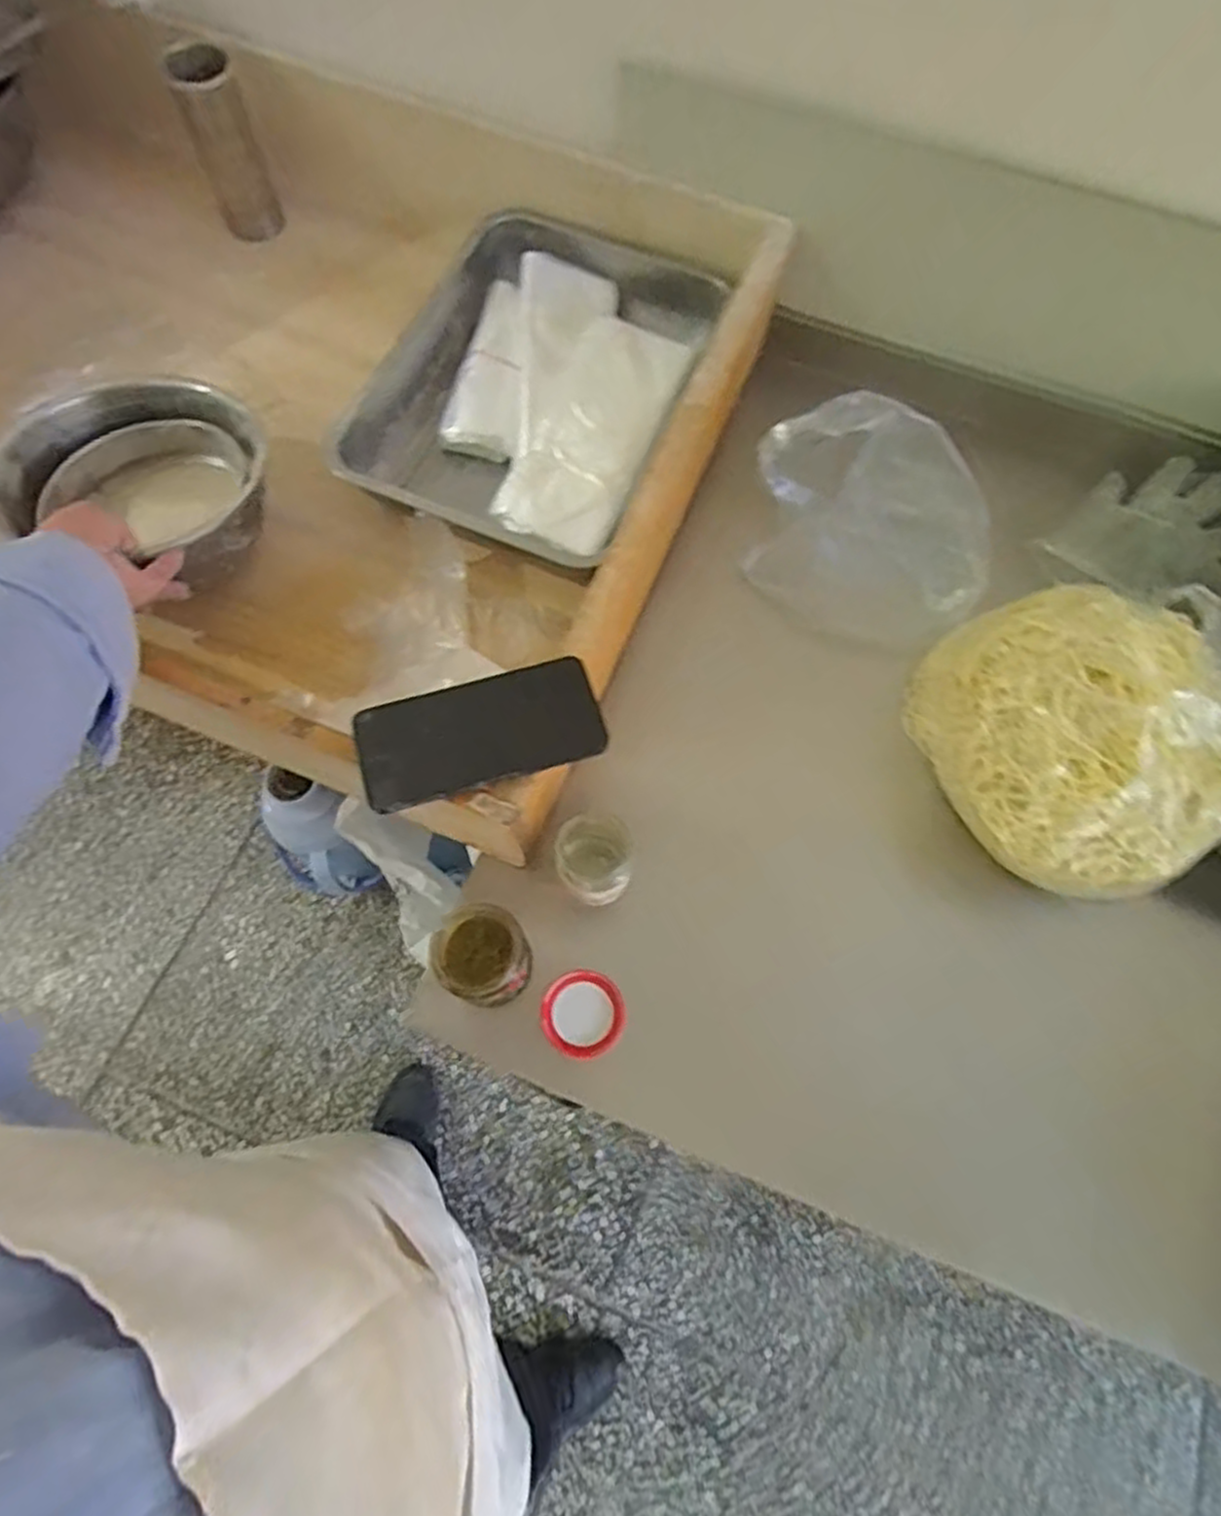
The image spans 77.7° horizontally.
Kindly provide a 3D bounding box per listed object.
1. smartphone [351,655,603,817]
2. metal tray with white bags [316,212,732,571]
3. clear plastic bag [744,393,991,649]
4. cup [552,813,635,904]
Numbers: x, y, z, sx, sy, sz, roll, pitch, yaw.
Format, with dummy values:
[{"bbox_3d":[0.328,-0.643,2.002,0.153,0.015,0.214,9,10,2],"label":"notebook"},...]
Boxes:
[{"bbox_3d":[-0.090,-0.019,0.522,0.162,0.013,0.077,-17,71,-8],"label":"smartphone"},{"bbox_3d":[-0.075,-0.366,0.752,0.283,0.096,0.390,21,70,6],"label":"metal tray with white bags"},{"bbox_3d":[0.259,-0.209,0.713,0.236,0.137,0.170,1,69,-1],"label":"clear plastic bag"},{"bbox_3d":[-0.015,0.081,0.597,0.055,0.078,0.067,4,69,0],"label":"cup"}]

